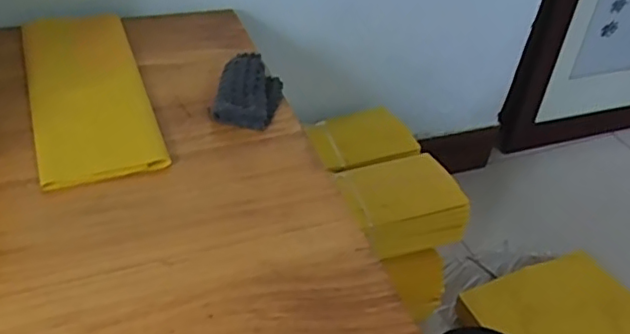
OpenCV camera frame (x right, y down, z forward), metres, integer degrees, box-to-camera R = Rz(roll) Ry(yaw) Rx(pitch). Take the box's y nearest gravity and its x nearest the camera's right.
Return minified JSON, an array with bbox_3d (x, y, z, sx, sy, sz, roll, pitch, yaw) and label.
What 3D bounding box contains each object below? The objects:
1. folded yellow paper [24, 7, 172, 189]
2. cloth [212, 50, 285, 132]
[{"bbox_3d":[-0.264,-0.095,0.709,0.124,0.013,0.320,-11,44,-21],"label":"folded yellow paper"},{"bbox_3d":[-0.077,-0.089,0.711,0.071,0.034,0.098,15,41,8],"label":"cloth"}]

